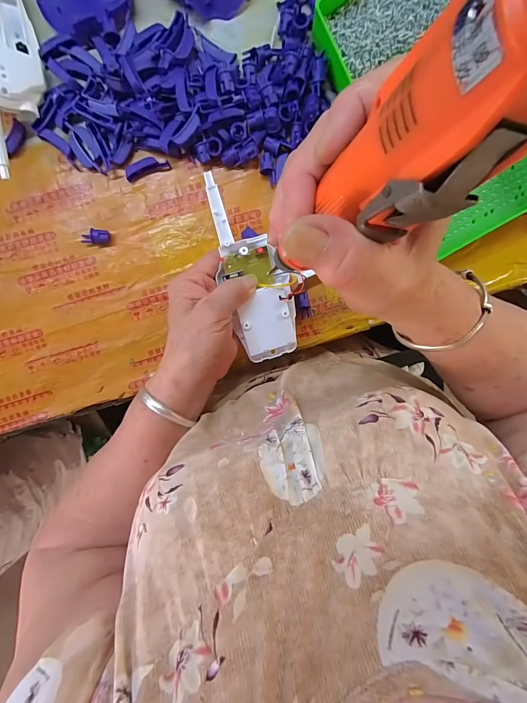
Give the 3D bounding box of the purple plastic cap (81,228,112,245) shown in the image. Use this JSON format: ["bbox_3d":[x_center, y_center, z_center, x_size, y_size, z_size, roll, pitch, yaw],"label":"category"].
[{"bbox_3d":[-0.165,-0.112,0.321,0.027,0.013,0.014,7,97,-4],"label":"purple plastic cap"}]

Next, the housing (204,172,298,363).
[{"bbox_3d":[-0.009,-0.070,0.294,0.061,0.018,0.162,-20,102,2],"label":"housing"}]

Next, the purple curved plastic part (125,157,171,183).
[{"bbox_3d":[-0.113,-0.178,0.317,0.043,0.006,0.015,-18,99,-1],"label":"purple curved plastic part"}]

